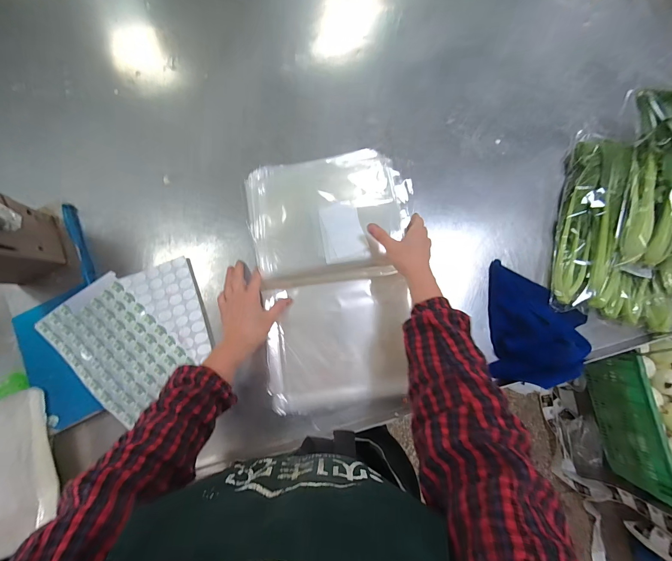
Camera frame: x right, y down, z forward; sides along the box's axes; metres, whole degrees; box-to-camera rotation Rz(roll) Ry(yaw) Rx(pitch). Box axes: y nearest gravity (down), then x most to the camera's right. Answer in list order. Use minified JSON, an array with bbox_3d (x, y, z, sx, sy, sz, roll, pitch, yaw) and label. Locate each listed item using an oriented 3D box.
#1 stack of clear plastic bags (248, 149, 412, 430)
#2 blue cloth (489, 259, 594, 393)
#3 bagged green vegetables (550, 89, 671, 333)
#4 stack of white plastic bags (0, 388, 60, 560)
[{"bbox_3d":[-0.002,-0.010,0.525,0.269,0.045,0.470,-5,79,-2],"label":"stack of clear plastic bags"},{"bbox_3d":[0.343,0.069,0.500,0.149,0.058,0.202,4,78,-1],"label":"blue cloth"},{"bbox_3d":[0.596,-0.118,0.513,0.338,0.106,0.406,15,79,2],"label":"bagged green vegetables"},{"bbox_3d":[-0.493,0.285,0.437,0.136,0.033,0.209,-17,79,-5],"label":"stack of white plastic bags"}]

